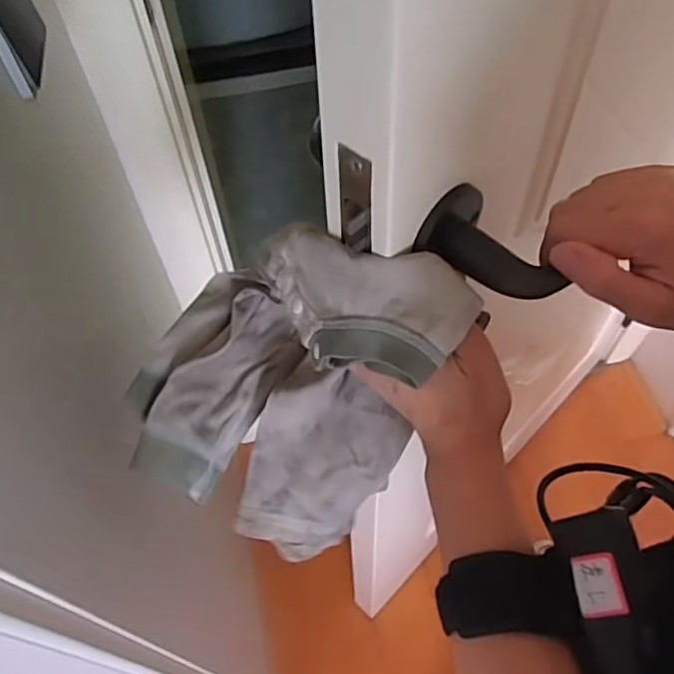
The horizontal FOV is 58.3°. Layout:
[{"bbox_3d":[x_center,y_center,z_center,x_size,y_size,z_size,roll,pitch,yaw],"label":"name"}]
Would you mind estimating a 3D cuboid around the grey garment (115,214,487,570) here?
[{"bbox_3d":[-0.036,0.034,0.364,0.175,0.172,0.133,24,61,18],"label":"grey garment"}]

